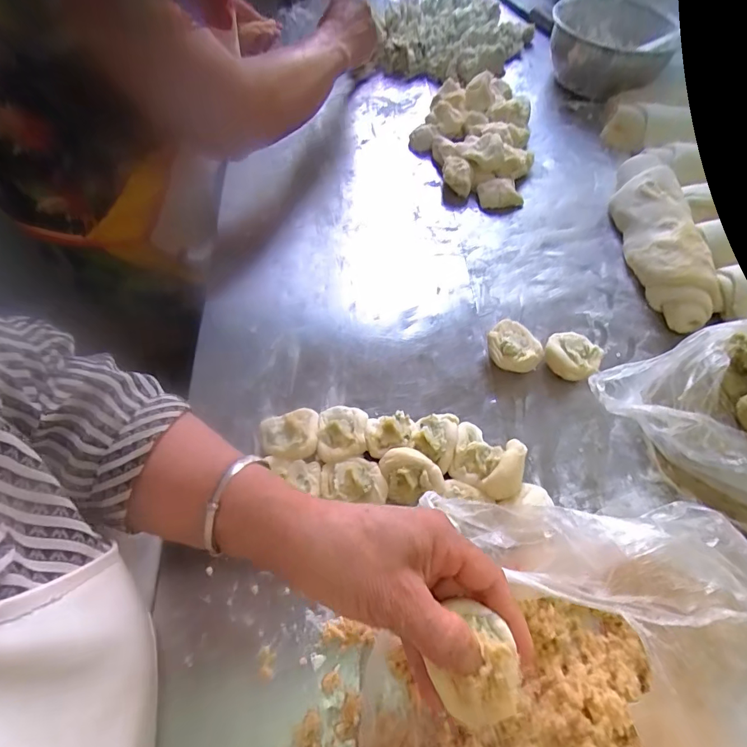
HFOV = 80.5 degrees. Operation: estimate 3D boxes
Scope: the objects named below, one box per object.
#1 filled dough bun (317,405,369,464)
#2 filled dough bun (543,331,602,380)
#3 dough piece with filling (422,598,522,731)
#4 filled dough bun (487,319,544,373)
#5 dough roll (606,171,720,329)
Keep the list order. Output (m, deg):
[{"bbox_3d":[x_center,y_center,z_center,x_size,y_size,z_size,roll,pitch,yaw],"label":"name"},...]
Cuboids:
[{"bbox_3d":[-0.027,0.054,0.384,0.041,0.033,0.050,1,61,-3],"label":"filled dough bun"},{"bbox_3d":[0.193,-0.016,0.432,0.039,0.028,0.050,-36,68,-20],"label":"filled dough bun"},{"bbox_3d":[0.055,0.161,0.244,0.045,0.021,0.057,-14,62,-11],"label":"dough piece with filling"},{"bbox_3d":[0.138,-0.023,0.434,0.053,0.033,0.047,23,62,10],"label":"filled dough bun"},{"bbox_3d":[0.324,-0.141,0.492,0.068,0.055,0.190,-4,61,-5],"label":"dough roll"}]

